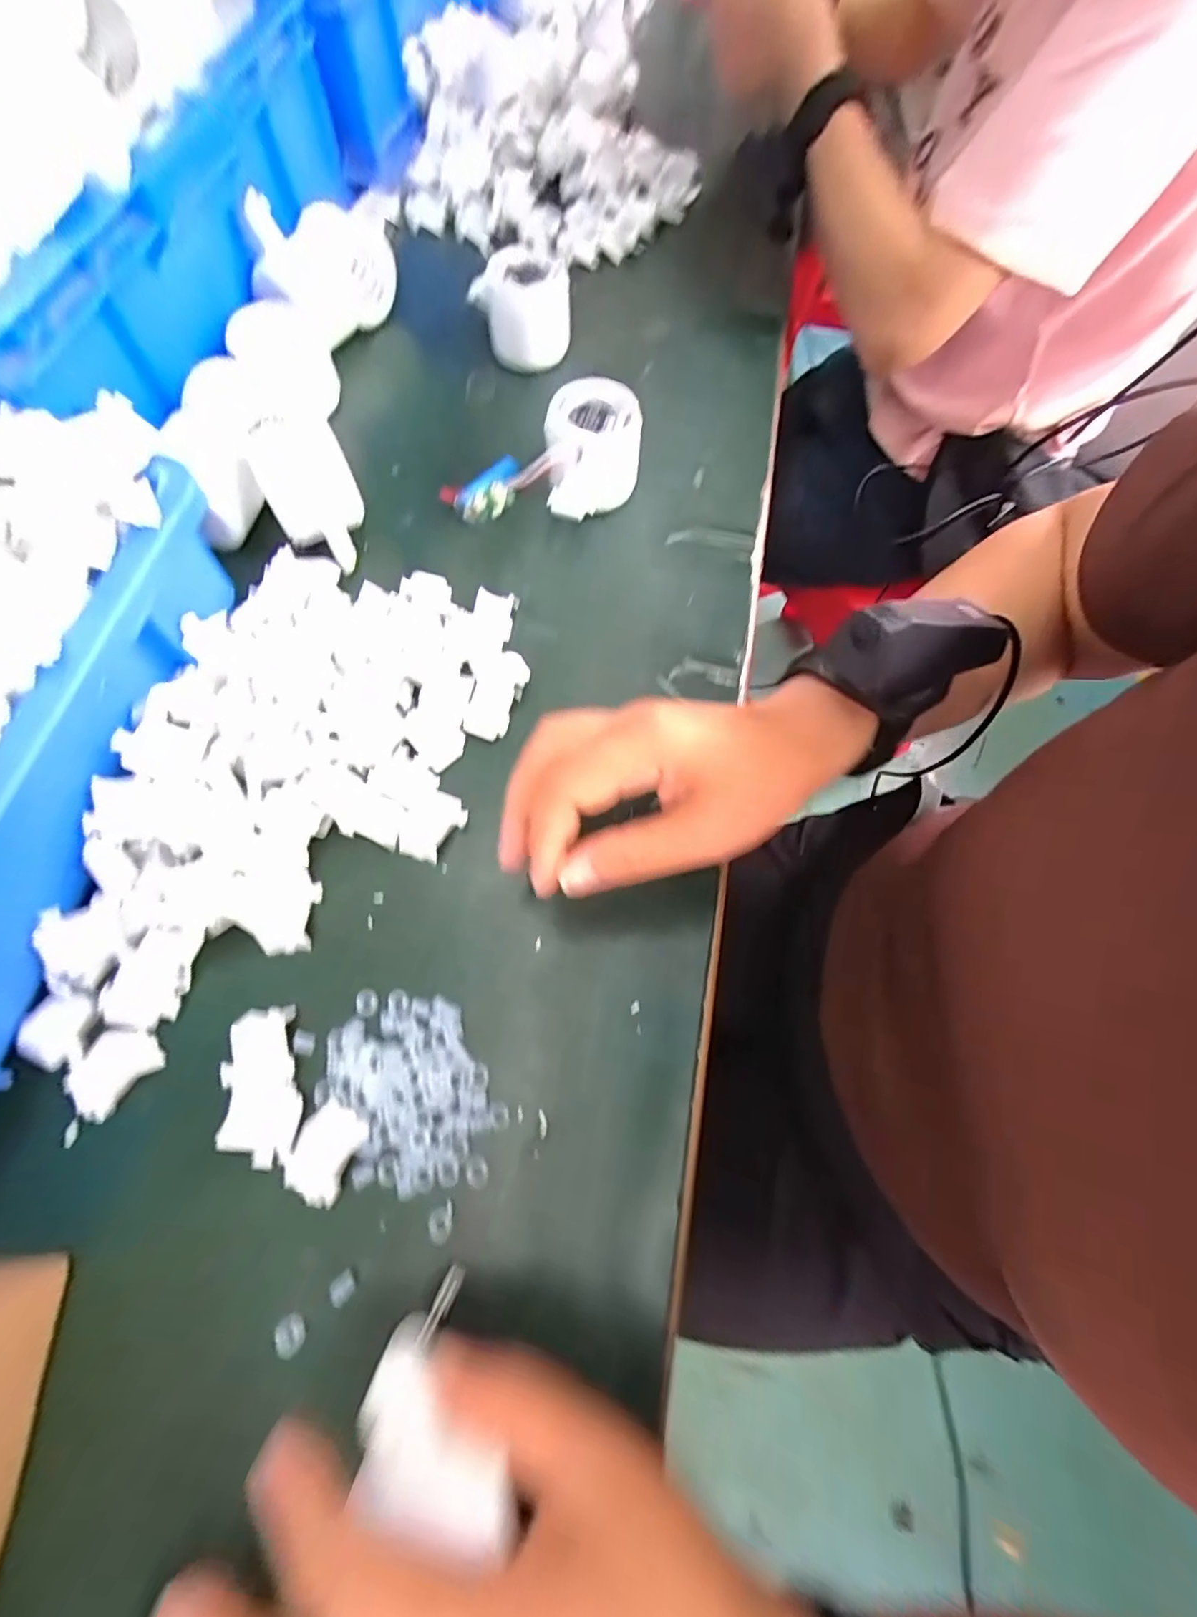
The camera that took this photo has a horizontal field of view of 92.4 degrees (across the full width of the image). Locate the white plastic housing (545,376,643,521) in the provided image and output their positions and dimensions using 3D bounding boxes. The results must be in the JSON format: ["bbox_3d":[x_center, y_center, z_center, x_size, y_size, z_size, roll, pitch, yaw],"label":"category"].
[{"bbox_3d":[-0.003,-0.226,0.371,0.060,0.055,0.069,-2,69,-3],"label":"white plastic housing"}]

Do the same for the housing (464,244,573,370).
[{"bbox_3d":[-0.056,-0.374,0.427,0.064,0.050,0.061,-15,71,-8],"label":"housing"}]

